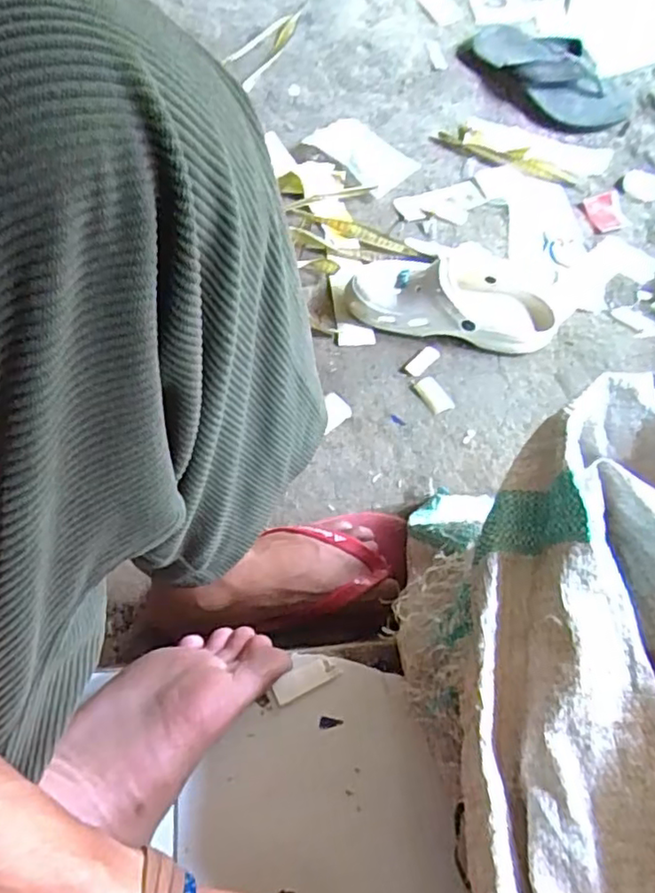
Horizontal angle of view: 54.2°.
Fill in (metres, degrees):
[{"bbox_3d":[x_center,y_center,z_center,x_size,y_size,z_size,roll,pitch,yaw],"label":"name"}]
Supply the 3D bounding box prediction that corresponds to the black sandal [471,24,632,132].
[{"bbox_3d":[0.331,-0.562,0.961,0.115,0.045,0.271,-36,72,-15],"label":"black sandal"}]

